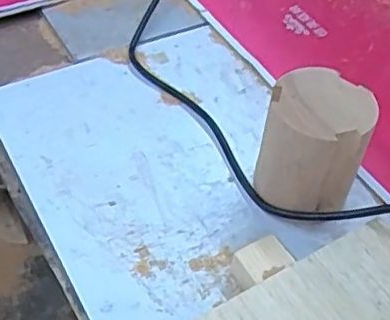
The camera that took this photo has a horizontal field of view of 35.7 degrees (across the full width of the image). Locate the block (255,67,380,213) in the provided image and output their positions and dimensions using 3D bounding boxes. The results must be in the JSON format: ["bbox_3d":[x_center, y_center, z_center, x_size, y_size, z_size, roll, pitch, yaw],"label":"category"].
[{"bbox_3d":[0.091,-0.009,0.476,0.077,0.101,0.079,17,49,12],"label":"block"}]

